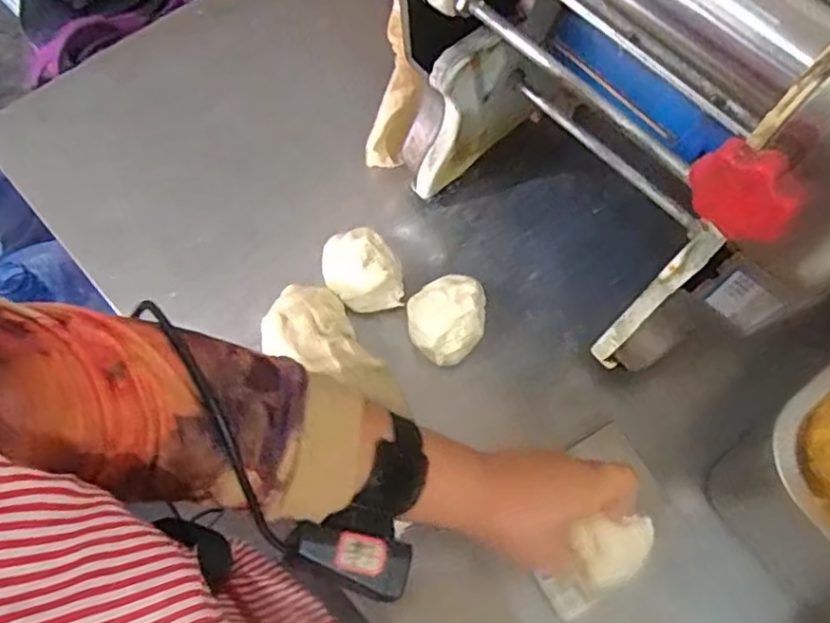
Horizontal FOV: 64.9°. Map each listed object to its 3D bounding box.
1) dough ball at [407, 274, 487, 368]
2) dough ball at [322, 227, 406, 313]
[{"bbox_3d":[0.026,0.007,0.546,0.061,0.050,0.072,2,67,-2],"label":"dough ball"},{"bbox_3d":[-0.046,-0.034,0.571,0.064,0.048,0.069,1,67,-3],"label":"dough ball"}]

